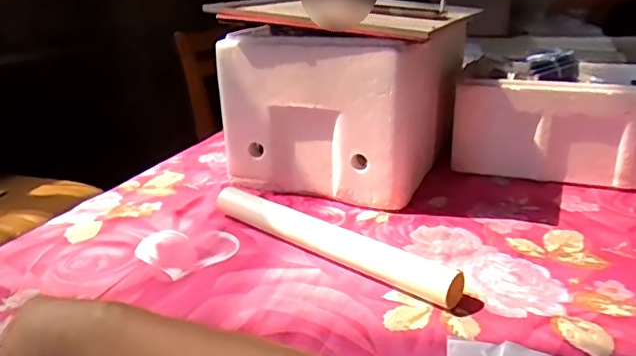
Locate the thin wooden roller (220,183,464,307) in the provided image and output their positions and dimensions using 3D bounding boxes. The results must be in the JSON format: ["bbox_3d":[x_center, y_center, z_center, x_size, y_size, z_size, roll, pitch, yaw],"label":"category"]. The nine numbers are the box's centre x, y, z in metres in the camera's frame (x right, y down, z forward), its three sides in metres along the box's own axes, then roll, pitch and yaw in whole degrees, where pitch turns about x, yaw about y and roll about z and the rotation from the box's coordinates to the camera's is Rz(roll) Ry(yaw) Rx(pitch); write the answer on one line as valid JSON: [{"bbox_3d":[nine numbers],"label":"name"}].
[{"bbox_3d":[0.002,0.075,0.670,0.357,0.041,0.032,17,28,37],"label":"thin wooden roller"}]

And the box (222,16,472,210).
[{"bbox_3d":[0.029,-0.102,0.855,0.317,0.251,0.173,9,24,23],"label":"box"}]

